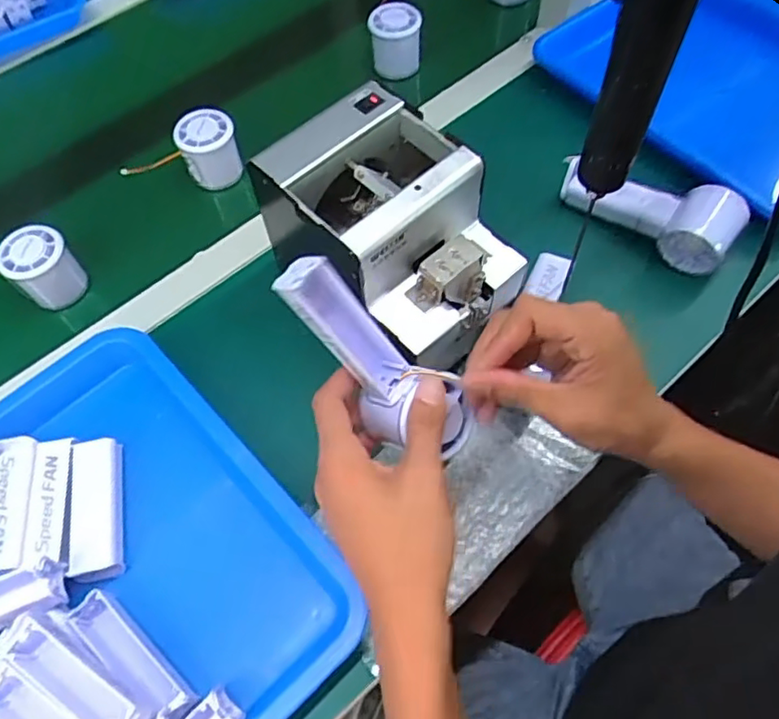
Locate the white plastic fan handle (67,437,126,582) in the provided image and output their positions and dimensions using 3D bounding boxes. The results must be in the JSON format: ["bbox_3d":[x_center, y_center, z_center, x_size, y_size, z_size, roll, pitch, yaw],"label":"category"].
[{"bbox_3d":[-0.219,0.109,0.467,0.034,0.017,0.104,-13,62,-4],"label":"white plastic fan handle"}]

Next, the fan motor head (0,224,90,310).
[{"bbox_3d":[-0.317,-0.084,0.573,0.057,0.061,0.053,-42,68,-17],"label":"fan motor head"}]

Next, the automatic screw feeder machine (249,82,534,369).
[{"bbox_3d":[0.004,-0.100,0.496,0.130,0.127,0.182,-40,67,-16],"label":"automatic screw feeder machine"}]

